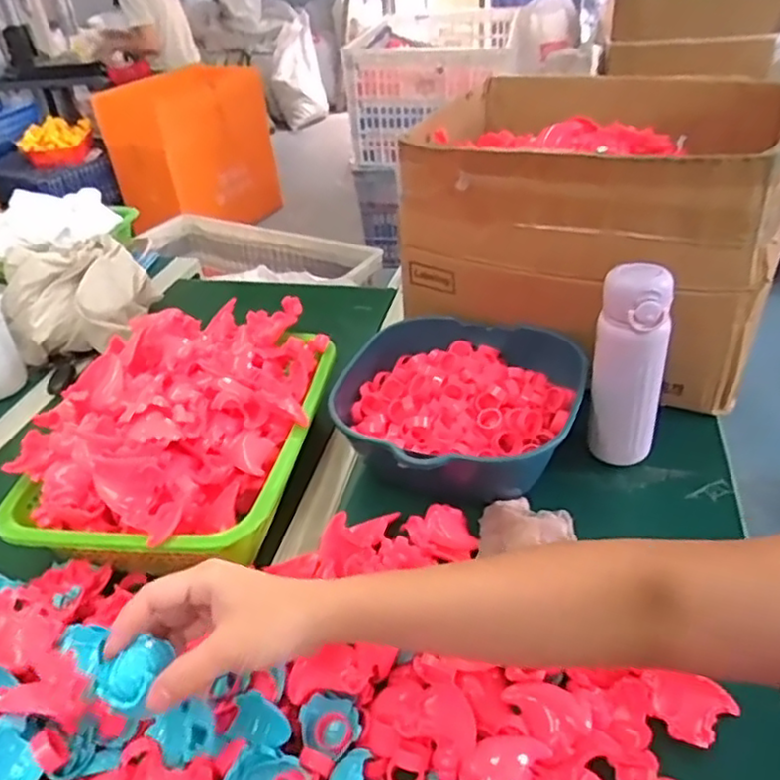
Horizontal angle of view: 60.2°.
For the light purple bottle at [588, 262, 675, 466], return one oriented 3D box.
[{"bbox_3d":[0.238,-0.020,0.673,0.060,0.207,0.056,0,36,5],"label":"light purple bottle"}]

